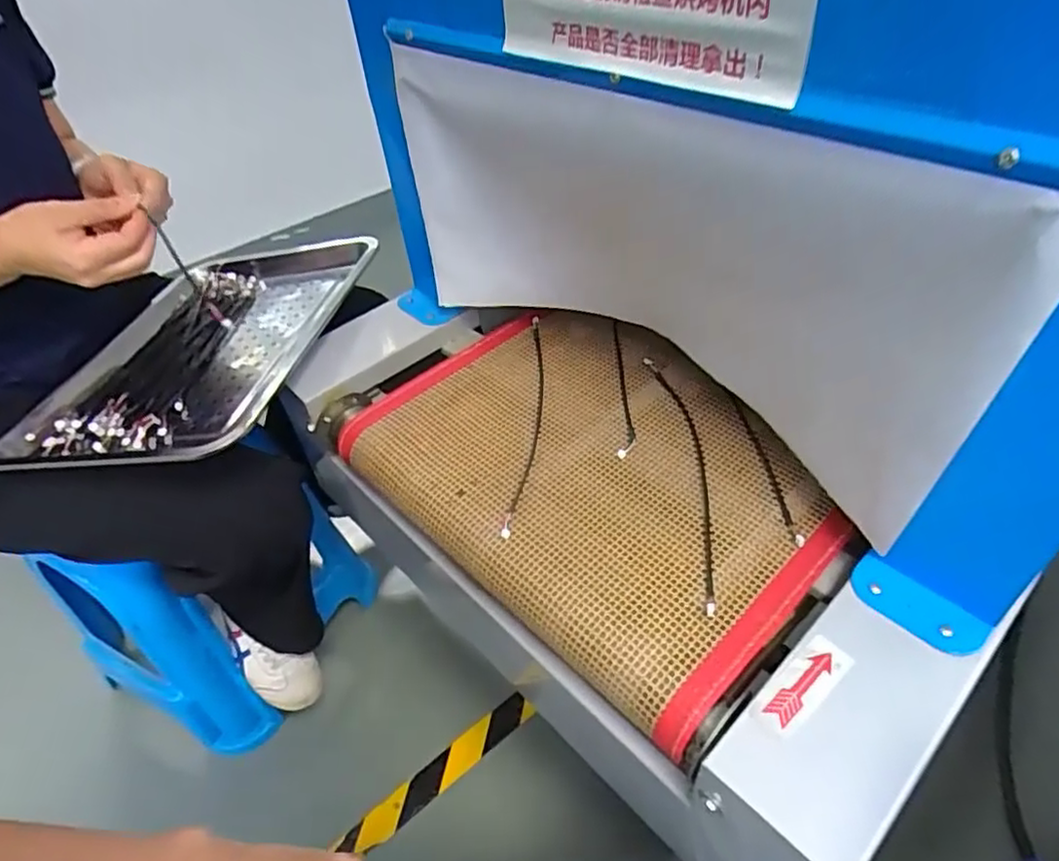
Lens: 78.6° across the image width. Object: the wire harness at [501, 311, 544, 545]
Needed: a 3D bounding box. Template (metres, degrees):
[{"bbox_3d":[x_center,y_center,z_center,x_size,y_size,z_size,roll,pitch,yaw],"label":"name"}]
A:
[{"bbox_3d":[0.001,-0.017,0.591,0.021,0.005,0.281,1,46,7],"label":"wire harness"}]

